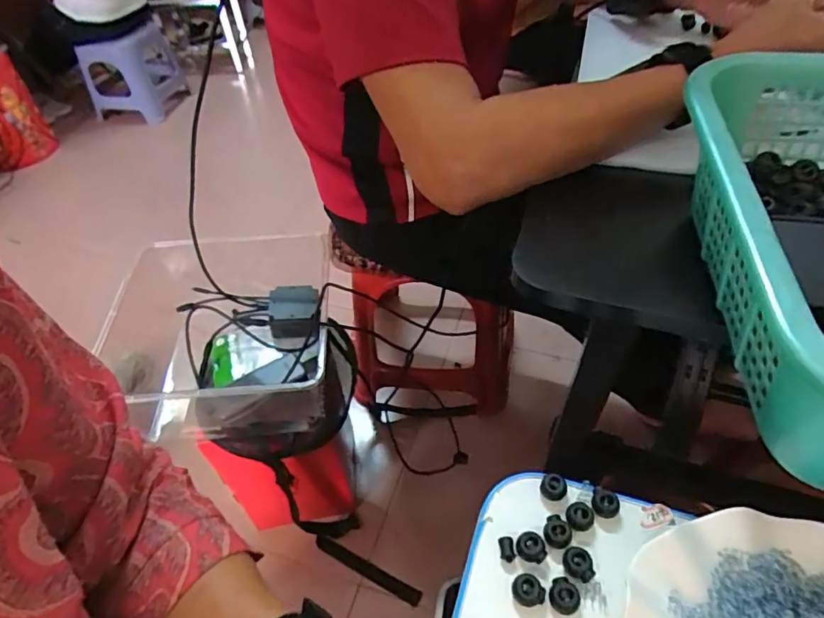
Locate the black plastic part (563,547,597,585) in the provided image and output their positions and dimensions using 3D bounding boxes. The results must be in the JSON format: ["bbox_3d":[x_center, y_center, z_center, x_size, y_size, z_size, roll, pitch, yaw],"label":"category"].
[{"bbox_3d":[0.104,0.158,0.326,0.019,0.012,0.015,25,54,25],"label":"black plastic part"}]

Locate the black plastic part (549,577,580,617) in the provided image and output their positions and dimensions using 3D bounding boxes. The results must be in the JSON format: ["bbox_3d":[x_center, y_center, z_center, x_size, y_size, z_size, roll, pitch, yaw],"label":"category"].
[{"bbox_3d":[0.091,0.172,0.315,0.017,0.012,0.017,-2,48,2],"label":"black plastic part"}]

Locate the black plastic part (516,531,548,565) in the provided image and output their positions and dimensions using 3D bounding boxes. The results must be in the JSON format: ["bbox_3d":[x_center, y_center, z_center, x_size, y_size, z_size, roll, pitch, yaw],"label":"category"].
[{"bbox_3d":[0.076,0.152,0.335,0.019,0.009,0.016,3,48,7],"label":"black plastic part"}]

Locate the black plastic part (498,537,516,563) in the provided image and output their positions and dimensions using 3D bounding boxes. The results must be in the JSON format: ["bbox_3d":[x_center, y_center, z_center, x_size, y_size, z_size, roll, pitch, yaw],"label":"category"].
[{"bbox_3d":[0.061,0.154,0.337,0.009,0.006,0.016,-5,46,0],"label":"black plastic part"}]

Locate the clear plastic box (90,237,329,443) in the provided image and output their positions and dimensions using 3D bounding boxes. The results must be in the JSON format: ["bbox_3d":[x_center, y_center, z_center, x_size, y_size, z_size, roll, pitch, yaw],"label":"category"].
[{"bbox_3d":[-0.248,0.048,0.798,0.256,0.151,0.308,-6,48,-1],"label":"clear plastic box"}]

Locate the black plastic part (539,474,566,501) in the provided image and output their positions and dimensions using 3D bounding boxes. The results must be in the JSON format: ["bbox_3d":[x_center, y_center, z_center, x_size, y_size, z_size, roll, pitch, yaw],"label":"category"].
[{"bbox_3d":[0.097,0.121,0.359,0.017,0.010,0.014,18,52,20],"label":"black plastic part"}]

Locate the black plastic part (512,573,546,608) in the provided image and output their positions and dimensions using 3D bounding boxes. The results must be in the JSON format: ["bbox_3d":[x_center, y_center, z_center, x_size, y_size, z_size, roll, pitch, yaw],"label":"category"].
[{"bbox_3d":[0.071,0.170,0.318,0.019,0.012,0.015,18,52,20],"label":"black plastic part"}]

